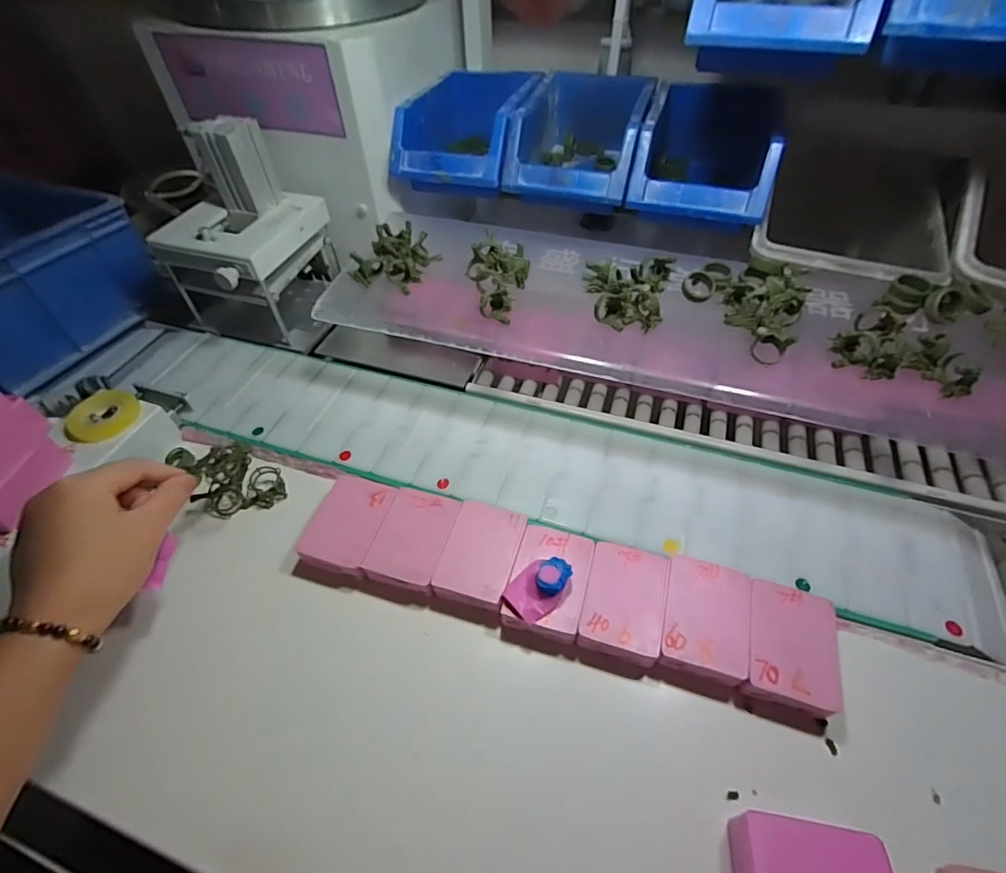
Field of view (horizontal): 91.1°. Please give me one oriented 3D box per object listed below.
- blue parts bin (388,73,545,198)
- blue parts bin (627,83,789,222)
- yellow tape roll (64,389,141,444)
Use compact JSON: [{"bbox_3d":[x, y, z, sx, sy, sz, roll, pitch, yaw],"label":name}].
[{"bbox_3d":[-0.033,-0.344,0.553,0.125,0.075,0.199,12,52,11],"label":"blue parts bin"},{"bbox_3d":[0.199,-0.282,0.485,0.123,0.062,0.181,13,52,12],"label":"blue parts bin"},{"bbox_3d":[-0.349,-0.018,0.431,0.055,0.007,0.054,4,54,-5],"label":"yellow tape roll"}]

